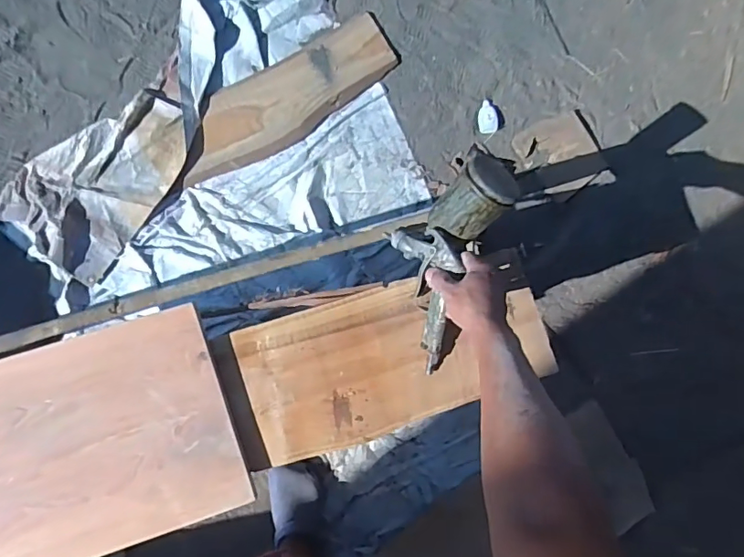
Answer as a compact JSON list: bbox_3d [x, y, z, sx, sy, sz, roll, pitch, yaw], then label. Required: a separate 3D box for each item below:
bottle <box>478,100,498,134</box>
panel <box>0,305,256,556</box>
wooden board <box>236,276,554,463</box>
[{"bbox_3d":[0.278,-0.390,1.248,0.044,0.022,0.079,-8,92,-9],"label":"bottle"},{"bbox_3d":[-0.397,0.232,0.678,0.416,0.022,0.282,-17,91,-8],"label":"panel"},{"bbox_3d":[0.041,0.111,0.752,0.436,0.023,0.199,-17,91,-8],"label":"wooden board"}]

